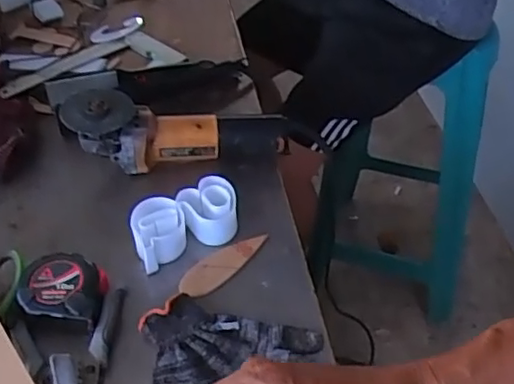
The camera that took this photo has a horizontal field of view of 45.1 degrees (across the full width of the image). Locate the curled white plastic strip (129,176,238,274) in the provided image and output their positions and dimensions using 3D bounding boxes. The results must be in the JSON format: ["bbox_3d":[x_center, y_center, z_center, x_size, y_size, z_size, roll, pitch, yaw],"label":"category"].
[{"bbox_3d":[-0.082,0.033,0.707,0.126,0.039,0.067,-20,47,-21],"label":"curled white plastic strip"}]

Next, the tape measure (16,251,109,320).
[{"bbox_3d":[-0.198,0.102,0.639,0.082,0.037,0.071,7,43,7],"label":"tape measure"}]

